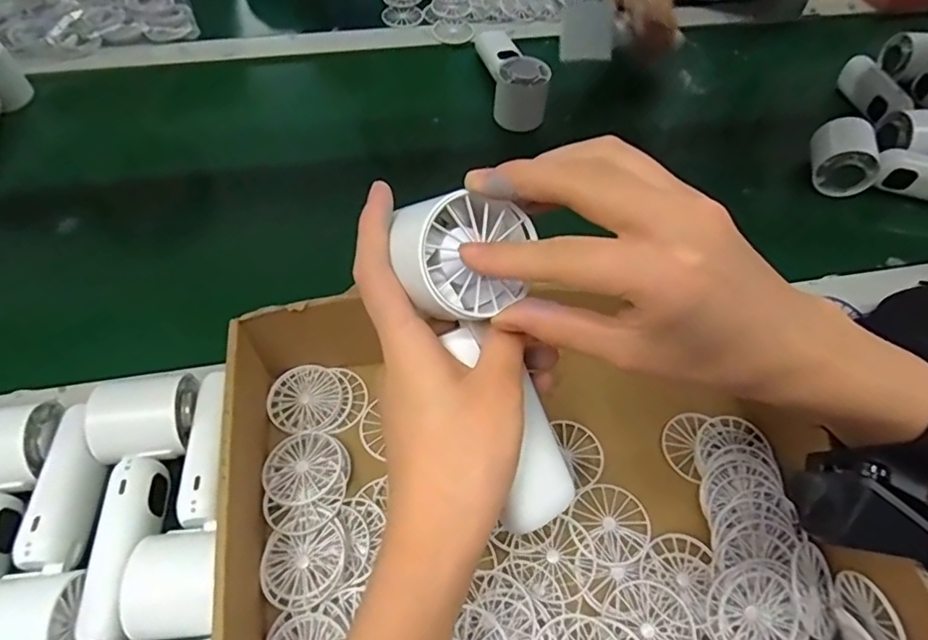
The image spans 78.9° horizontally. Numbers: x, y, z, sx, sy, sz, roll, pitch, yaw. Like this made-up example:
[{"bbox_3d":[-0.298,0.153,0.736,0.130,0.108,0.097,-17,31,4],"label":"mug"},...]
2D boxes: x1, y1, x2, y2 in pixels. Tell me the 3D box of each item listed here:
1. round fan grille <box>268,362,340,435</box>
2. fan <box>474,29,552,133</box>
[{"bbox_3d":[-0.113,0.056,0.400,0.050,0.006,0.050,1,57,-2],"label":"round fan grille"},{"bbox_3d":[0.051,-0.281,0.617,0.051,0.052,0.148,-5,57,-6],"label":"fan"}]

